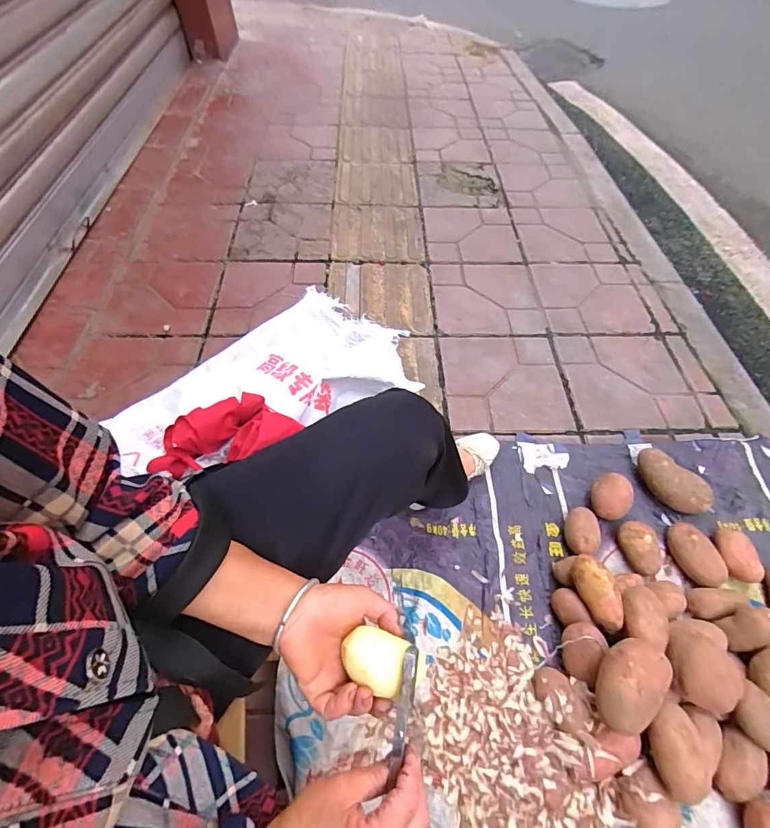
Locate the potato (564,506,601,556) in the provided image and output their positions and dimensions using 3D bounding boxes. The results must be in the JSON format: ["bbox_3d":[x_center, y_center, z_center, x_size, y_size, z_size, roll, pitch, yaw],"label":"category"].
[{"bbox_3d":[0.374,0.225,0.803,0.060,0.047,0.090,7,59,6],"label":"potato"}]

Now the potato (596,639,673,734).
[{"bbox_3d":[0.354,0.388,0.604,0.123,0.053,0.083,-39,65,-20],"label":"potato"}]

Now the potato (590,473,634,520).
[{"bbox_3d":[0.447,0.168,0.834,0.087,0.063,0.075,-35,64,-18],"label":"potato"}]

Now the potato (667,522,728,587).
[{"bbox_3d":[0.570,0.259,0.776,0.068,0.047,0.115,-10,59,-5],"label":"potato"}]

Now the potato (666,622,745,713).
[{"bbox_3d":[0.474,0.370,0.632,0.092,0.062,0.125,13,60,10],"label":"potato"}]

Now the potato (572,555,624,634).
[{"bbox_3d":[0.355,0.299,0.702,0.060,0.055,0.119,-13,59,-6],"label":"potato"}]

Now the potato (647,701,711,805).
[{"bbox_3d":[0.404,0.469,0.586,0.069,0.056,0.109,13,60,9],"label":"potato"}]

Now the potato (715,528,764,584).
[{"bbox_3d":[0.650,0.260,0.779,0.059,0.038,0.100,3,59,4],"label":"potato"}]

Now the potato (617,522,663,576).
[{"bbox_3d":[0.476,0.249,0.781,0.061,0.047,0.095,-15,59,-8],"label":"potato"}]

